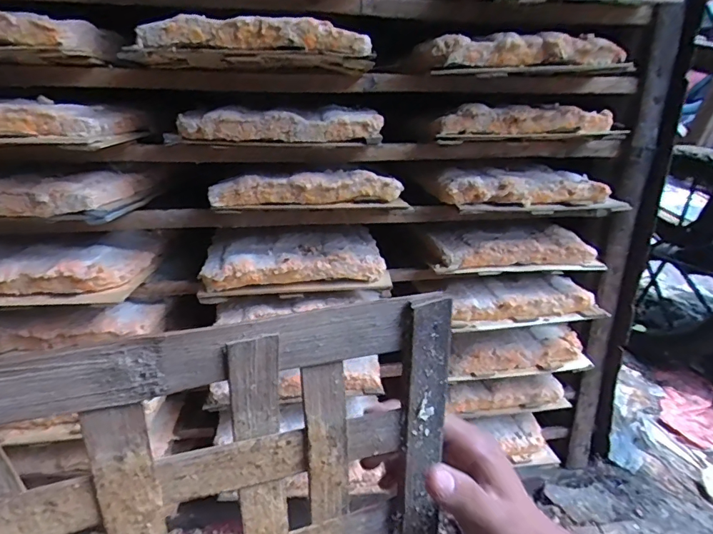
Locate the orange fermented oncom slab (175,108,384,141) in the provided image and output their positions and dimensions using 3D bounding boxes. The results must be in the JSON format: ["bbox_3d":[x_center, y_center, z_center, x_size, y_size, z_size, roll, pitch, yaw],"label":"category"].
[{"bbox_3d":[-0.081,-0.158,0.492,0.210,0.033,0.071,-1,22,-10],"label":"orange fermented oncom slab"}]

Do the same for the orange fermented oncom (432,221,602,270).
[{"bbox_3d":[0.211,-0.033,0.624,0.224,0.037,0.090,0,21,-7],"label":"orange fermented oncom"}]

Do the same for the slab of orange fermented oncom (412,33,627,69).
[{"bbox_3d":[0.184,-0.245,0.513,0.232,0.037,0.066,-1,22,-11],"label":"slab of orange fermented oncom"}]

